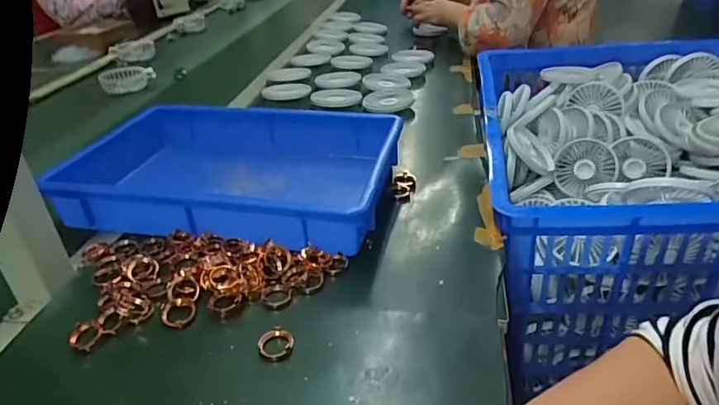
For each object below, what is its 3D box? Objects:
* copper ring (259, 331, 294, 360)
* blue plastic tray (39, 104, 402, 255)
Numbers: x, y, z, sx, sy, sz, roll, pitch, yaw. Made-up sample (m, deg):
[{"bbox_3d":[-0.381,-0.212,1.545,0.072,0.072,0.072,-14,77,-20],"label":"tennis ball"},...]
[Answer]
[{"bbox_3d":[-0.067,0.114,0.404,0.028,0.007,0.025,-3,32,0],"label":"copper ring"},{"bbox_3d":[-0.136,-0.038,0.598,0.335,0.067,0.233,3,32,11],"label":"blue plastic tray"}]

